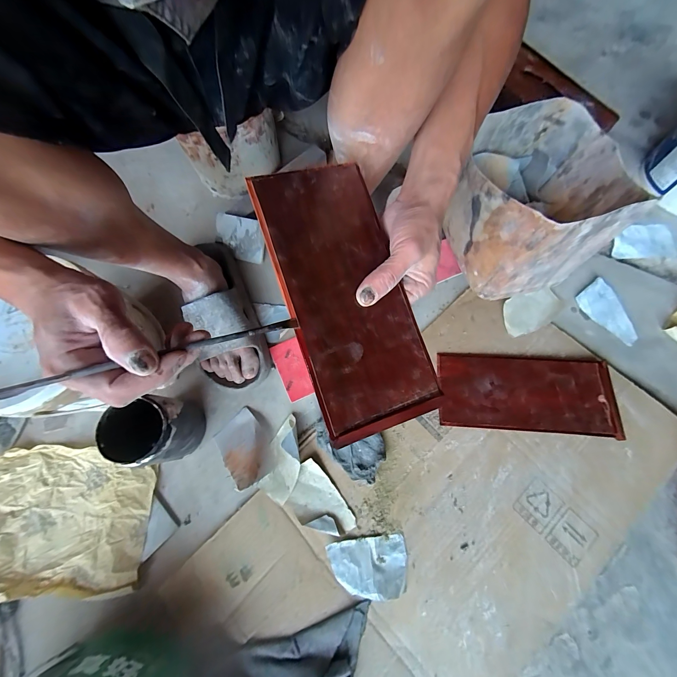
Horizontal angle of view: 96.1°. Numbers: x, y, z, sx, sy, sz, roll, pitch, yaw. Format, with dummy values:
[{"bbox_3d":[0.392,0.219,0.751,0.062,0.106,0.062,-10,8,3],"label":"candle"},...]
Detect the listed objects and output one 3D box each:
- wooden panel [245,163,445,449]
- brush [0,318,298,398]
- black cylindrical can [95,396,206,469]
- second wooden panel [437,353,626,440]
[{"bbox_3d":[0.007,-0.042,0.283,0.111,0.005,0.250,-18,85,-14],"label":"wooden panel"},{"bbox_3d":[-0.123,0.010,0.225,0.198,0.004,0.008,-16,72,-28],"label":"brush"},{"bbox_3d":[-0.255,0.130,0.427,0.085,0.116,0.083,-12,73,-2],"label":"black cylindrical can"},{"bbox_3d":[0.285,0.082,0.469,0.250,0.024,0.112,4,74,3],"label":"second wooden panel"}]

